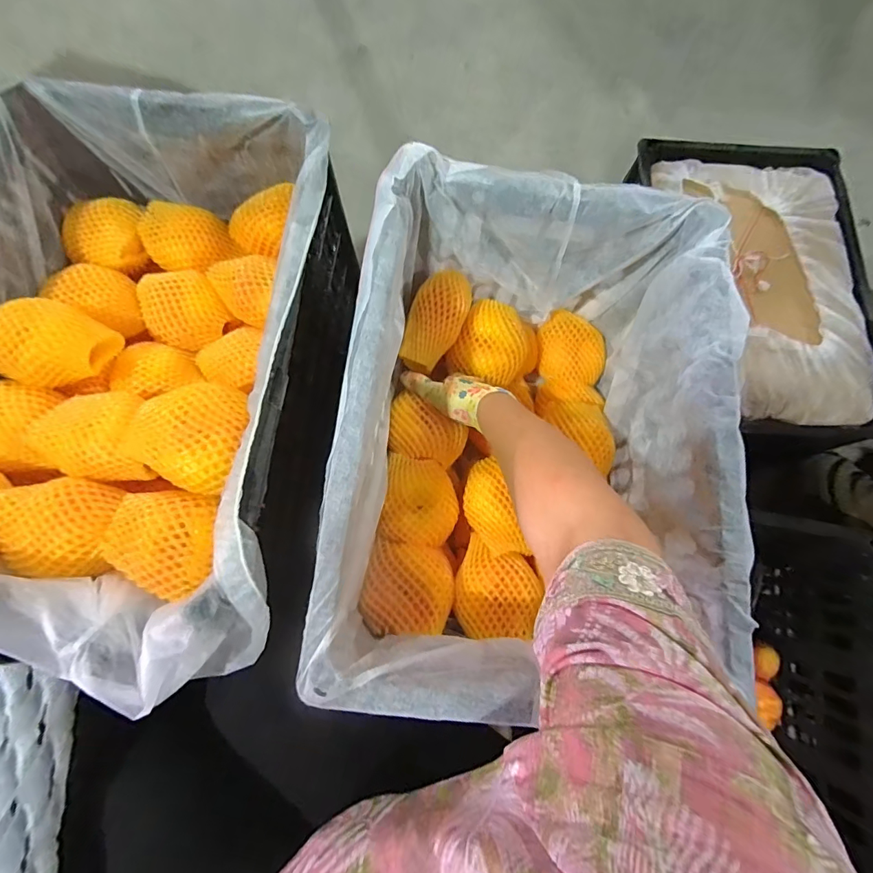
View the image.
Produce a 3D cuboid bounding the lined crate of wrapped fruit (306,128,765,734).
[{"bbox_3d":[0.091,0.001,0.465,0.334,0.217,0.463,7,76,0],"label":"lined crate of wrapped fruit"}]

